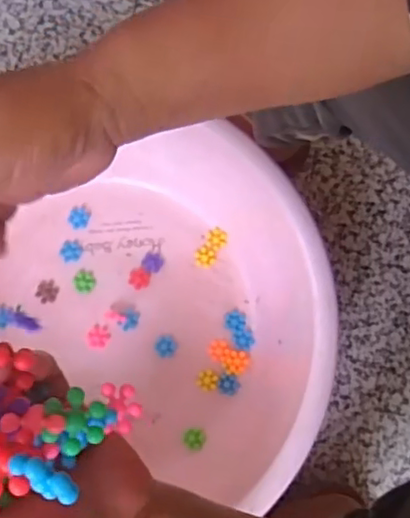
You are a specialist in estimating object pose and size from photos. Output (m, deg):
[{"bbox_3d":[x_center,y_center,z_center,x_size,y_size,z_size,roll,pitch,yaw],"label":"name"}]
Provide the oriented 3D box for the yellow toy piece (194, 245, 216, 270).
[{"bbox_3d":[0.000,-0.003,0.760,0.025,0.004,0.027,-9,80,-2],"label":"yellow toy piece"}]

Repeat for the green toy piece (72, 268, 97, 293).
[{"bbox_3d":[-0.149,0.027,0.756,0.027,0.004,0.031,-22,81,-4],"label":"green toy piece"}]

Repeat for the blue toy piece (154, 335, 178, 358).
[{"bbox_3d":[-0.047,0.106,0.744,0.025,0.004,0.027,0,80,0],"label":"blue toy piece"}]

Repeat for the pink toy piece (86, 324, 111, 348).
[{"bbox_3d":[-0.128,0.094,0.741,0.024,0.004,0.028,32,81,5],"label":"pink toy piece"}]

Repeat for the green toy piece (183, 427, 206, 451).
[{"bbox_3d":[-0.013,0.213,0.725,0.026,0.004,0.025,0,80,0],"label":"green toy piece"}]

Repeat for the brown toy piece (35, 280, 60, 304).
[{"bbox_3d":[-0.195,0.040,0.755,0.029,0.004,0.027,0,80,0],"label":"brown toy piece"}]

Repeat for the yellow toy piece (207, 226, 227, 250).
[{"bbox_3d":[0.015,-0.025,0.763,0.027,0.004,0.025,0,80,0],"label":"yellow toy piece"}]

